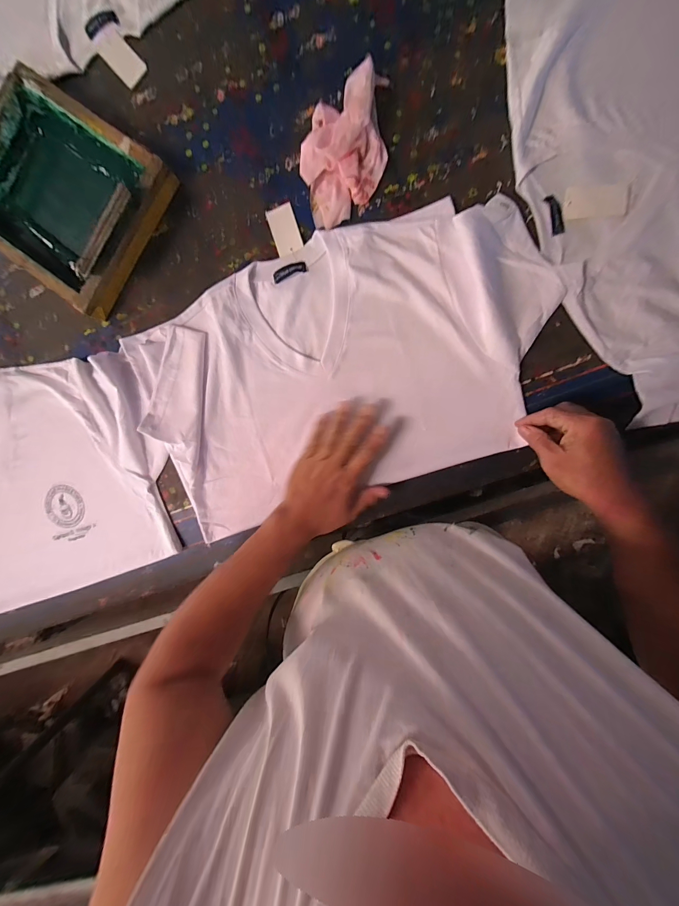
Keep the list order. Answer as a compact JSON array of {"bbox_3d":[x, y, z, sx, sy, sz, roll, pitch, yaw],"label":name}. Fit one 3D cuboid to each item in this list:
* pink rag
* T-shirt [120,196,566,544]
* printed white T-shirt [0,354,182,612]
[{"bbox_3d":[0.009,-0.409,0.421,0.102,0.039,0.184,14,96,6],"label":"pink rag"},{"bbox_3d":[-0.008,-0.113,0.451,0.587,0.025,0.349,-18,93,8],"label":"T-shirt"},{"bbox_3d":[-0.548,0.067,0.524,0.546,0.024,0.368,-19,92,8],"label":"printed white T-shirt"}]

